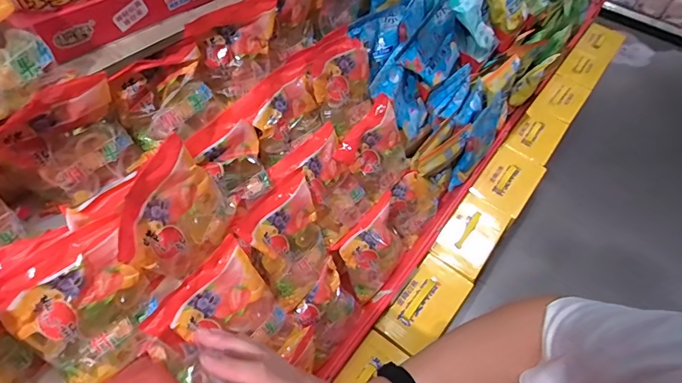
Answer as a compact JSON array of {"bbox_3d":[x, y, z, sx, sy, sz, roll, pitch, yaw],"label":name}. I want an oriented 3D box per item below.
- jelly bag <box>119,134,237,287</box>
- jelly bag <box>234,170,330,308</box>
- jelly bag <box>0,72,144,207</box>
[{"bbox_3d":[-0.235,0.034,0.594,0.070,0.181,0.151,13,65,29],"label":"jelly bag"},{"bbox_3d":[-0.082,0.081,0.715,0.038,0.177,0.146,5,39,44],"label":"jelly bag"},{"bbox_3d":[-0.360,-0.063,0.565,0.152,0.155,0.048,-33,61,-27],"label":"jelly bag"}]

